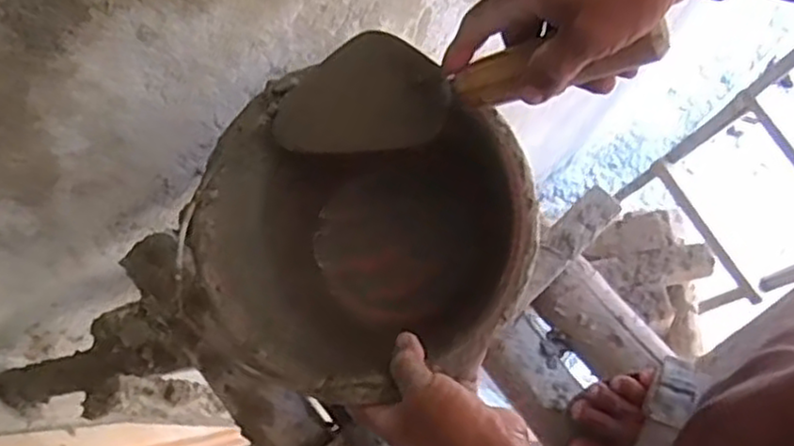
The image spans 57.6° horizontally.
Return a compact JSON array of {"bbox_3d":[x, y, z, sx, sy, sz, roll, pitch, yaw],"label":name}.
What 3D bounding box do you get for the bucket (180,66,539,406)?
[{"bbox_3d":[-0.026,0.024,0.601,0.245,0.205,0.226,0,77,1],"label":"bucket"}]

